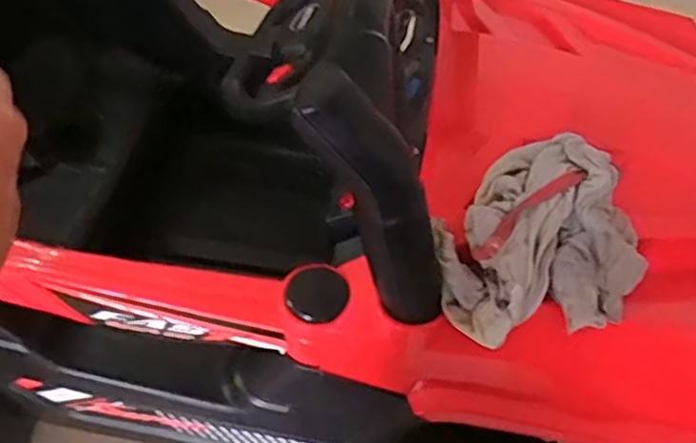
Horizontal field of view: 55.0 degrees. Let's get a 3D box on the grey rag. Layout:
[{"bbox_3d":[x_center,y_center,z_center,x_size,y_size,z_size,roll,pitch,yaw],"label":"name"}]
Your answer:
[{"bbox_3d":[0.126,0.014,0.425,0.114,0.060,0.140,34,55,20],"label":"grey rag"}]

